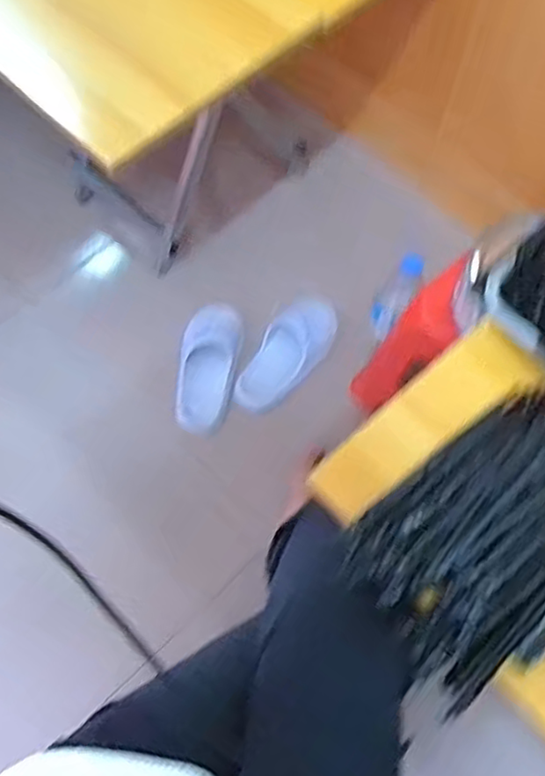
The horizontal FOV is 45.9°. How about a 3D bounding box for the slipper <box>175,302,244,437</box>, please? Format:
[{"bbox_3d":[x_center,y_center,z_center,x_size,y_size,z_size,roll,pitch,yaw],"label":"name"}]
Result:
[{"bbox_3d":[-0.106,-0.036,1.072,0.096,0.066,0.229,6,67,1],"label":"slipper"}]

